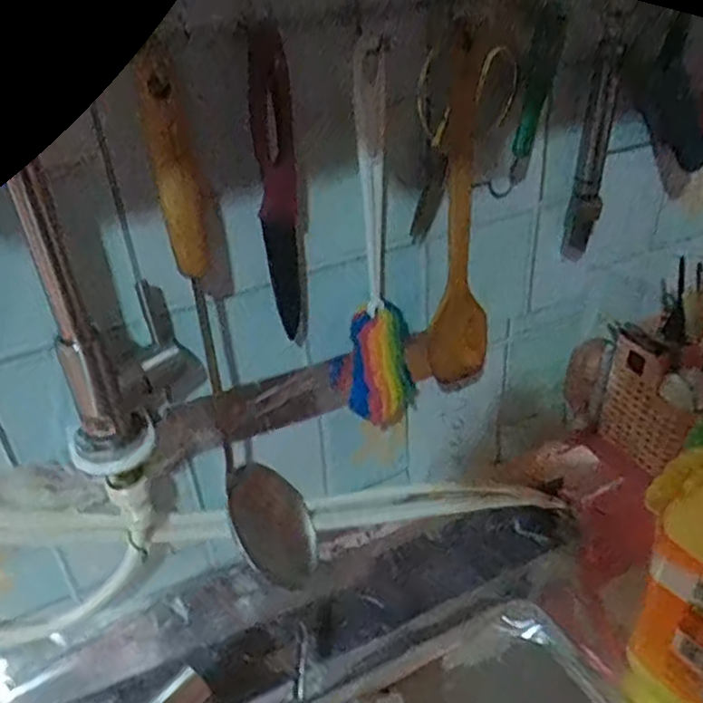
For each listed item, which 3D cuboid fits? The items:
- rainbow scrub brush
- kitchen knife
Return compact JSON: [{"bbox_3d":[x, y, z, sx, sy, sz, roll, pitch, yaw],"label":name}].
[{"bbox_3d":[0.017,-0.063,0.468,0.056,0.279,0.050,-12,31,-15],"label":"rainbow scrub brush"},{"bbox_3d":[-0.044,-0.093,0.402,0.021,0.181,0.015,2,33,5],"label":"kitchen knife"}]

